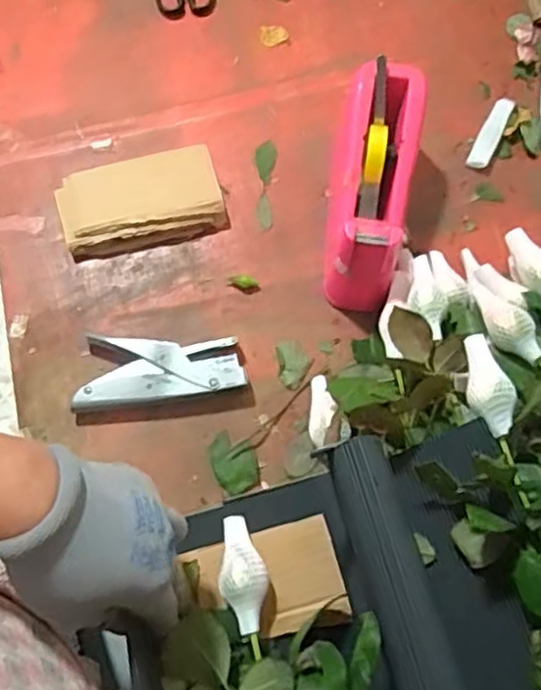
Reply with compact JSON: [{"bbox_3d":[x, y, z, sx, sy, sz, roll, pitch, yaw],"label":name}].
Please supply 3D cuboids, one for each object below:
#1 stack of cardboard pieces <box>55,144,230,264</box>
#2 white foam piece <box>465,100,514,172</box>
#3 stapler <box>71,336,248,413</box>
[{"bbox_3d":[-0.126,-0.140,0.667,0.153,0.031,0.090,-12,72,-5],"label":"stack of cardboard pieces"},{"bbox_3d":[0.231,-0.223,0.717,0.021,0.009,0.089,26,73,8],"label":"white foam piece"},{"bbox_3d":[-0.101,0.021,0.619,0.147,0.026,0.063,-6,72,-2],"label":"stapler"}]

